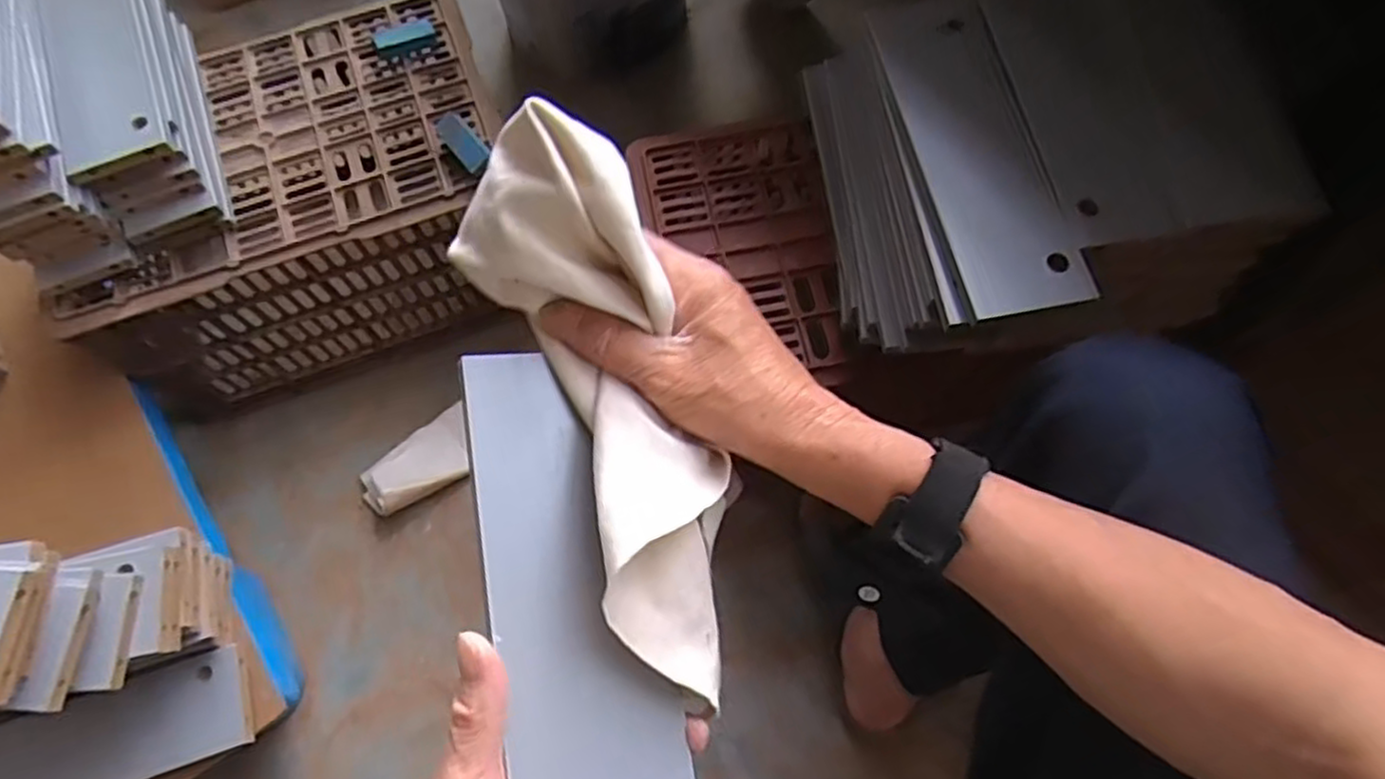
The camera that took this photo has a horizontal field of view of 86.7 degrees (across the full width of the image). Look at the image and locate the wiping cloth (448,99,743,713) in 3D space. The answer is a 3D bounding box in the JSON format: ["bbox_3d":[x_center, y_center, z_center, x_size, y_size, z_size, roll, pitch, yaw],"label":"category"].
[{"bbox_3d":[-0.033,0.014,0.325,0.079,0.060,0.256,-18,96,-6],"label":"wiping cloth"}]

